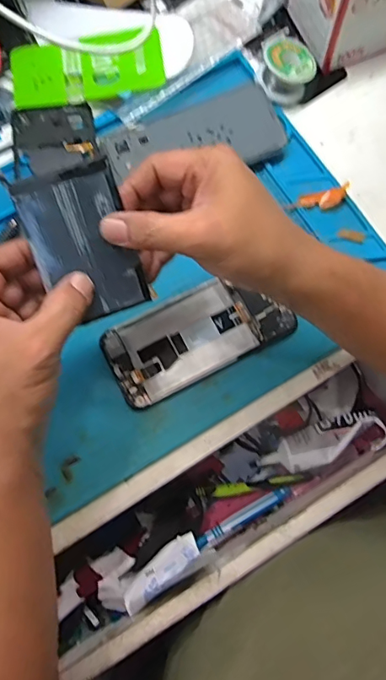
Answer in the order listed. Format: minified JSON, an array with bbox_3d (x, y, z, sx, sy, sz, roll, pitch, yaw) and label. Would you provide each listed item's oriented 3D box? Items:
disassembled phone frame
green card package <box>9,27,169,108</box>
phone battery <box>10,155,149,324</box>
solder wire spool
[{"bbox_3d":[0.003,-0.006,0.444,0.162,0.011,0.076,-27,77,-6],"label":"disassembled phone frame"},{"bbox_3d":[-0.108,-0.281,0.498,0.154,0.010,0.074,-6,76,-1],"label":"green card package"},{"bbox_3d":[-0.075,-0.064,0.338,0.065,0.004,0.100,-20,110,-10],"label":"phone battery"},{"bbox_3d":[0.094,-0.272,0.497,0.052,0.033,0.052,5,70,-14],"label":"solder wire spool"}]

